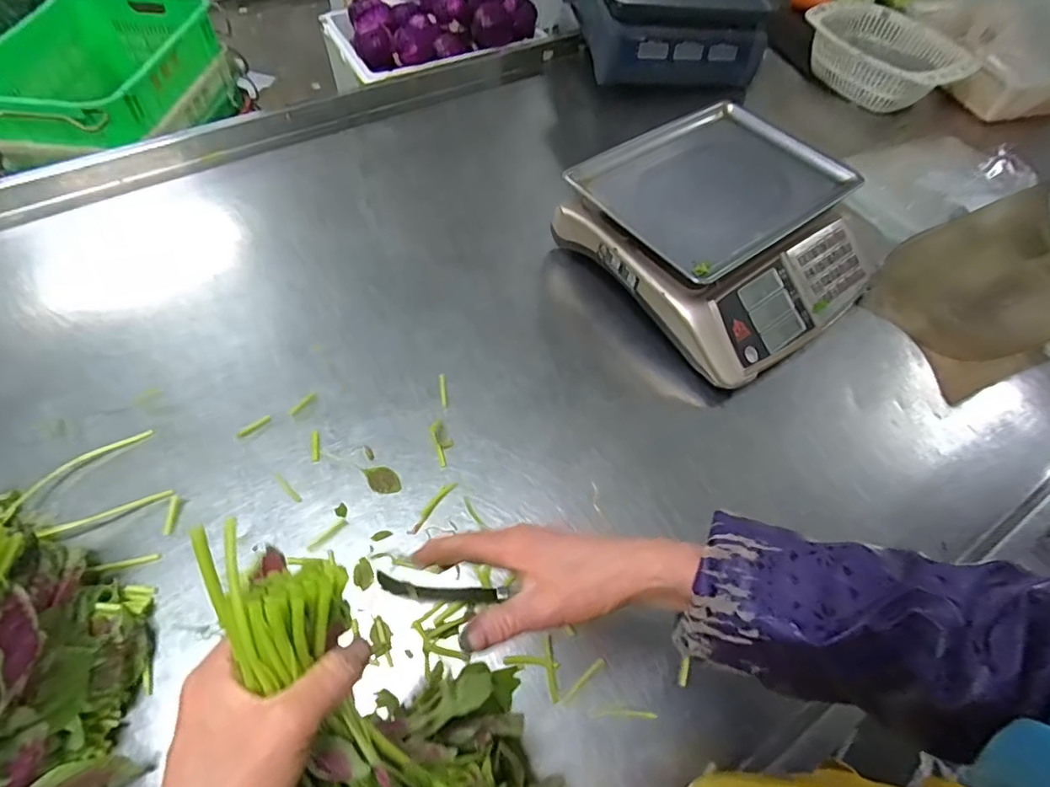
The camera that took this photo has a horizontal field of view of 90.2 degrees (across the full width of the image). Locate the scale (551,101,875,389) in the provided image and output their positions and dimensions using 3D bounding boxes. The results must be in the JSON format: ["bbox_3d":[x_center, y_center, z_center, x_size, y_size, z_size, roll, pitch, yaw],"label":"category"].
[{"bbox_3d":[0.263,-0.228,0.704,0.335,0.099,0.364,-32,64,-21],"label":"scale"}]

